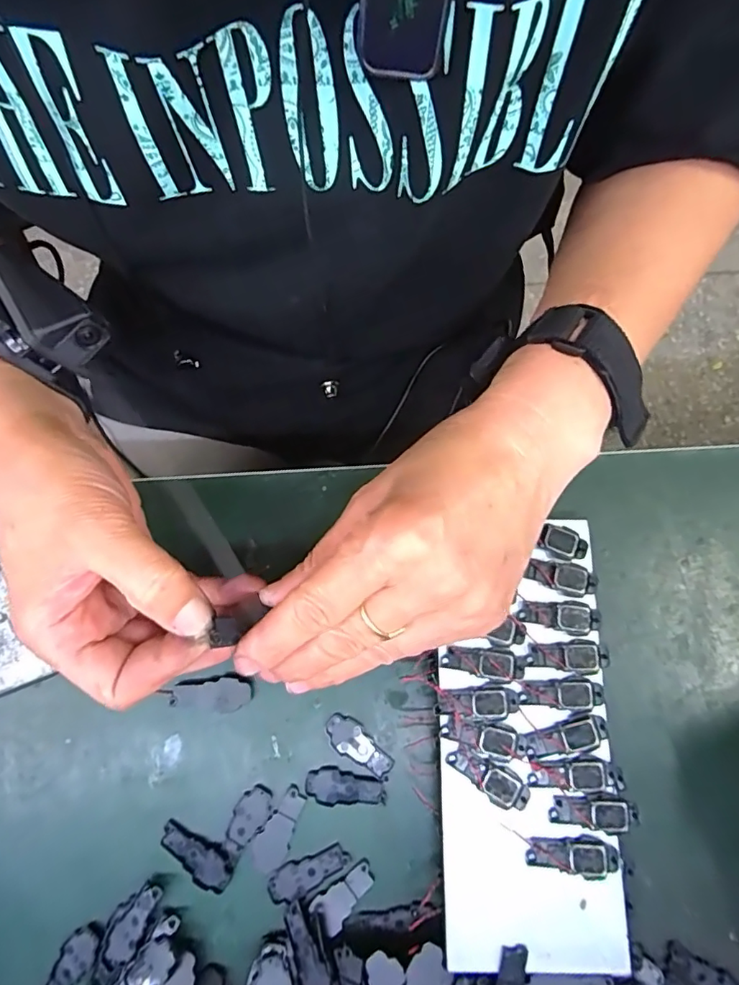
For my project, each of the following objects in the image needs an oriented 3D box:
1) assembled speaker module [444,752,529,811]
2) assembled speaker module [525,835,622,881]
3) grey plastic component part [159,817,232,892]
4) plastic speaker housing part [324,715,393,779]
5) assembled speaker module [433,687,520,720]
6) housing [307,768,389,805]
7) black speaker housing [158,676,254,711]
[{"bbox_3d":[0.057,0.134,0.249,0.040,0.005,0.016,37,81,6],"label":"assembled speaker module"},{"bbox_3d":[0.093,0.166,0.240,0.041,0.005,0.017,-2,79,-2],"label":"assembled speaker module"},{"bbox_3d":[-0.084,0.176,0.255,0.039,0.004,0.017,31,80,5],"label":"grey plastic component part"},{"bbox_3d":[-0.006,0.129,0.267,0.016,0.004,0.038,-44,83,-9],"label":"plastic speaker housing part"},{"bbox_3d":[0.052,0.103,0.256,0.040,0.004,0.014,-4,79,-2],"label":"assembled speaker module"},{"bbox_3d":[-0.012,0.147,0.262,0.039,0.004,0.016,-2,79,-2],"label":"housing"},{"bbox_3d":[-0.082,0.103,0.269,0.041,0.009,0.016,1,79,-1],"label":"black speaker housing"}]

